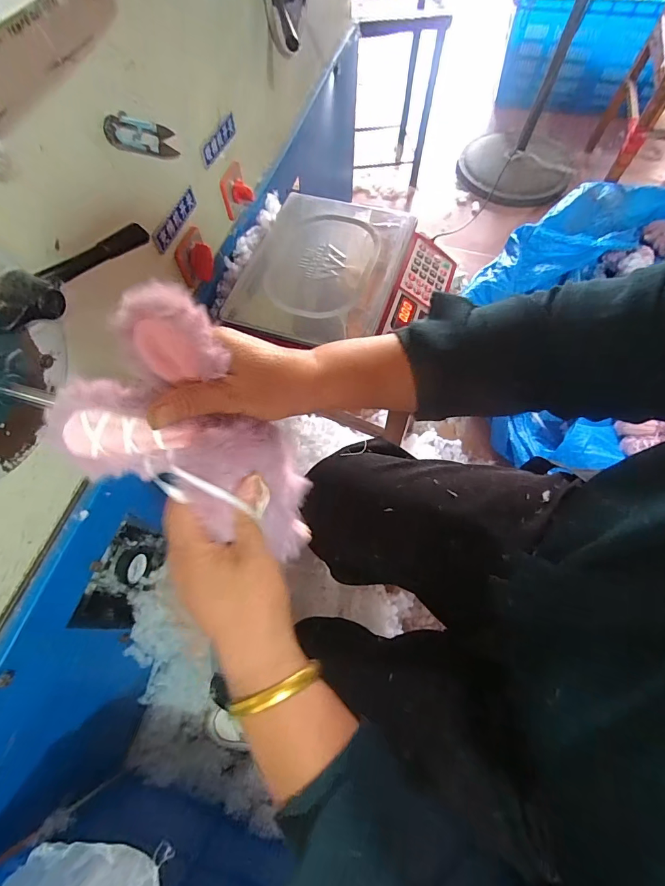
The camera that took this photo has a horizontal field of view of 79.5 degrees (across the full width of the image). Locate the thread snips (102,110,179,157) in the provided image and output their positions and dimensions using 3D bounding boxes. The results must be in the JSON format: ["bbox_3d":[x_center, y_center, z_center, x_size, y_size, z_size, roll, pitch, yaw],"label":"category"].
[{"bbox_3d":[-0.198,-0.323,0.421,0.007,0.030,0.114,13,32,7],"label":"thread snips"}]

